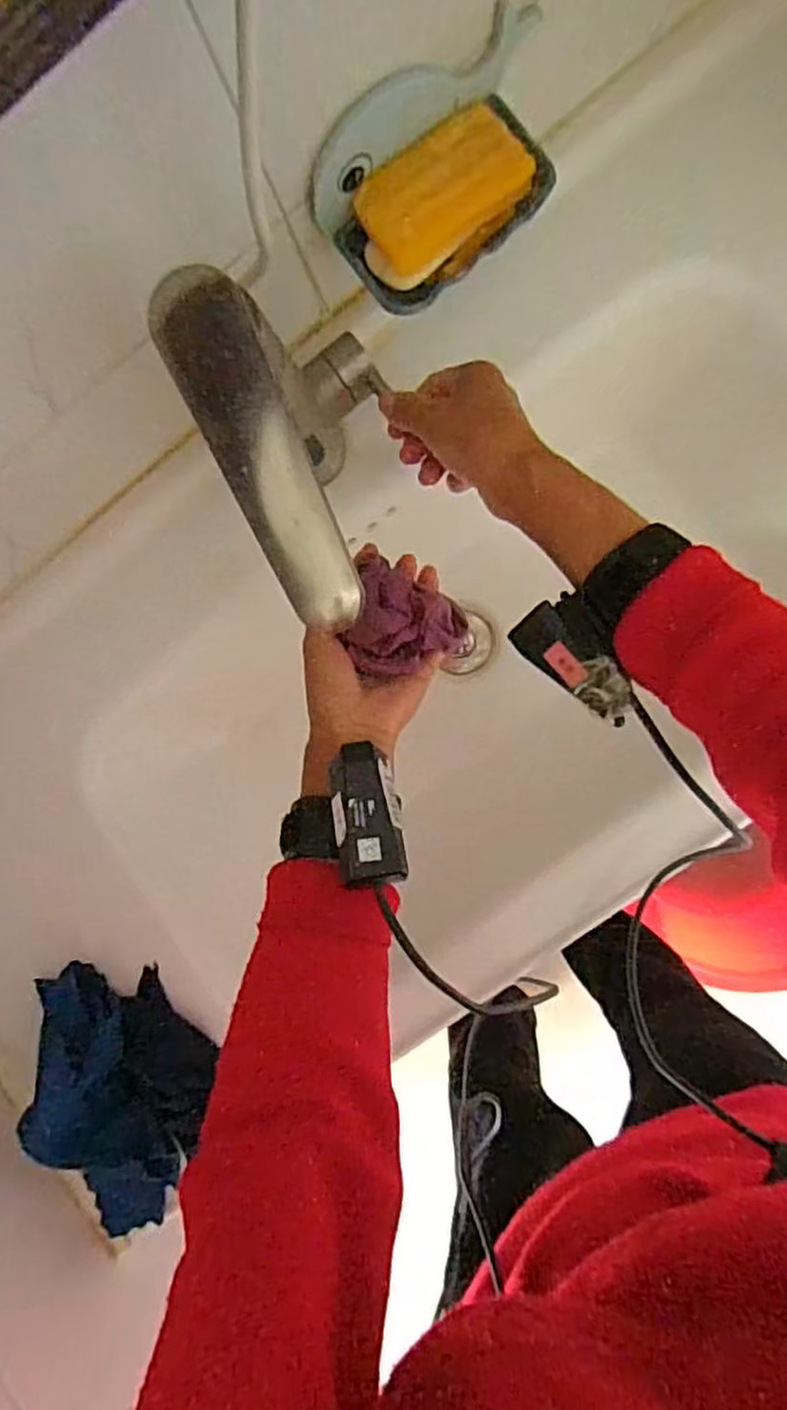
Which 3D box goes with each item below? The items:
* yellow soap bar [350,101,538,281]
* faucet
[{"bbox_3d":[0.029,-0.308,0.434,0.098,0.023,0.054,-34,85,8],"label":"yellow soap bar"},{"bbox_3d":[-0.032,-0.136,0.441,0.084,0.228,0.189,-25,87,9],"label":"faucet"}]

